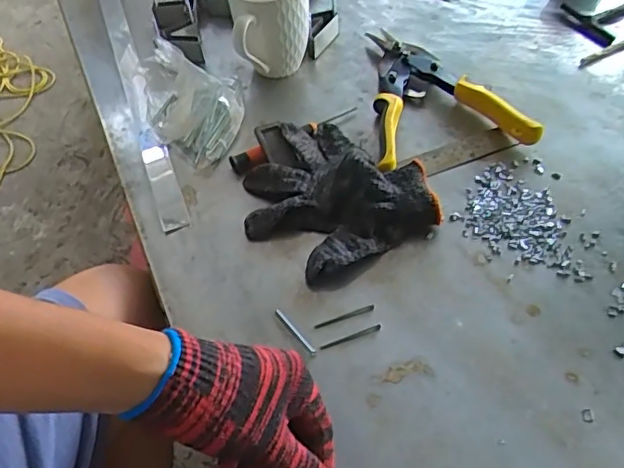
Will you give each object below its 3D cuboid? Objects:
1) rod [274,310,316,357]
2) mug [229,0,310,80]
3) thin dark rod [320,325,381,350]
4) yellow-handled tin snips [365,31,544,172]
[{"bbox_3d":[-0.014,0.077,0.454,0.006,0.004,0.051,-34,58,-20],"label":"rod"},{"bbox_3d":[-0.043,-0.225,0.622,0.082,0.111,0.094,-8,53,-2],"label":"mug"},{"bbox_3d":[0.030,0.081,0.449,0.050,0.004,0.005,-16,53,-8],"label":"thin dark rod"},{"bbox_3d":[0.110,-0.154,0.600,0.156,0.034,0.217,-16,53,-8],"label":"yellow-handled tin snips"}]

